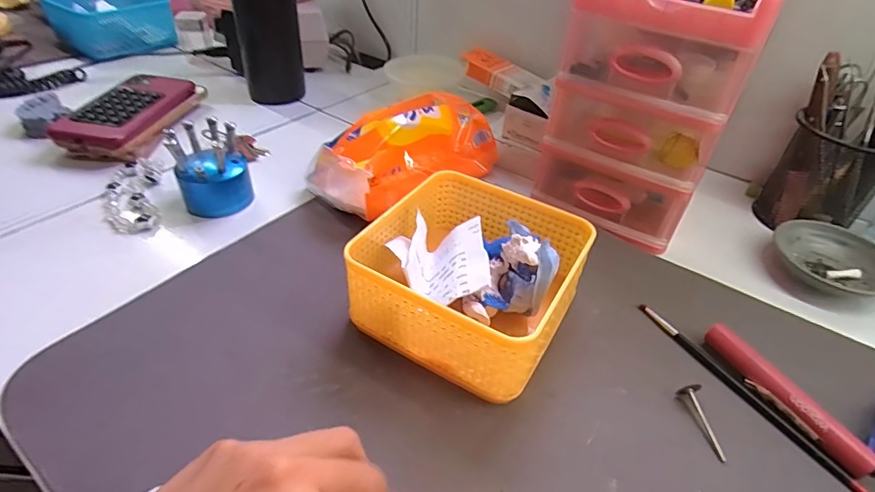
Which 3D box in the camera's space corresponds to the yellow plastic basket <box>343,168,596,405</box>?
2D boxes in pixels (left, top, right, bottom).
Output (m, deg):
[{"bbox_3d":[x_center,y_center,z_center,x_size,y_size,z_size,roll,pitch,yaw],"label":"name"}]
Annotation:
[{"bbox_3d":[0.025,0.018,0.332,0.133,0.065,0.137,24,45,21],"label":"yellow plastic basket"}]

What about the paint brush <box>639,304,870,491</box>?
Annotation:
[{"bbox_3d":[0.197,0.095,0.303,0.008,0.007,0.170,-19,46,-23],"label":"paint brush"}]

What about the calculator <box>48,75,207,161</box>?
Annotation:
[{"bbox_3d":[-0.328,-0.145,0.517,0.080,0.034,0.156,8,40,5],"label":"calculator"}]

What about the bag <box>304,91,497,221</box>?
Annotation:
[{"bbox_3d":[-0.028,-0.095,0.449,0.171,0.064,0.093,-32,52,-33],"label":"bag"}]

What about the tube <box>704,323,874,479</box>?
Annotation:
[{"bbox_3d":[0.212,0.092,0.295,0.014,0.017,0.106,-17,46,-22],"label":"tube"}]

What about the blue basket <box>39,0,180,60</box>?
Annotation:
[{"bbox_3d":[-0.483,-0.338,0.706,0.134,0.063,0.132,26,45,25],"label":"blue basket"}]

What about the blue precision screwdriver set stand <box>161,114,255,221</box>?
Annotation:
[{"bbox_3d":[-0.197,-0.069,0.417,0.060,0.067,0.057,-15,45,-20],"label":"blue precision screwdriver set stand"}]

